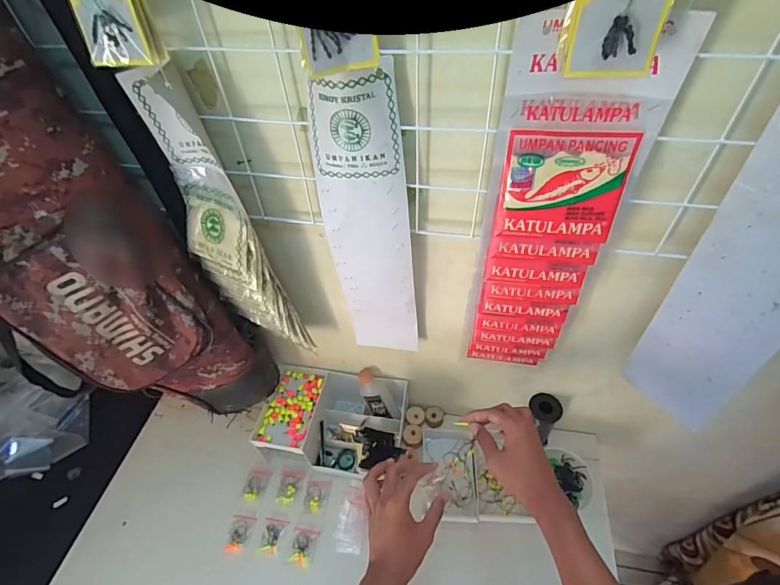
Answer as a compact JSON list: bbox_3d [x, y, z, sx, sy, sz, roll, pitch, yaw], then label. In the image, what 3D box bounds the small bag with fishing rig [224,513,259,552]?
[{"bbox_3d":[-0.231,0.373,0.637,0.038,0.004,0.049,0,47,5],"label":"small bag with fishing rig"}]

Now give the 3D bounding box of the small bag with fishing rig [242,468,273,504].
[{"bbox_3d":[-0.226,0.325,0.694,0.037,0.005,0.054,3,48,8],"label":"small bag with fishing rig"}]

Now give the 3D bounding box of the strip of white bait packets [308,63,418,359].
[{"bbox_3d":[-0.019,-0.050,0.467,0.086,0.377,0.020,0,47,5],"label":"strip of white bait packets"}]

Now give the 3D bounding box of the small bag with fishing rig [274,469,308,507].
[{"bbox_3d":[-0.164,0.321,0.678,0.041,0.004,0.056,1,47,6],"label":"small bag with fishing rig"}]

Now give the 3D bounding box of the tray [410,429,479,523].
[{"bbox_3d":[0.094,0.299,0.680,0.095,0.028,0.142,2,47,6],"label":"tray"}]

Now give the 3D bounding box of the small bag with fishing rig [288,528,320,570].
[{"bbox_3d":[-0.132,0.382,0.619,0.040,0.004,0.048,8,48,12],"label":"small bag with fishing rig"}]

